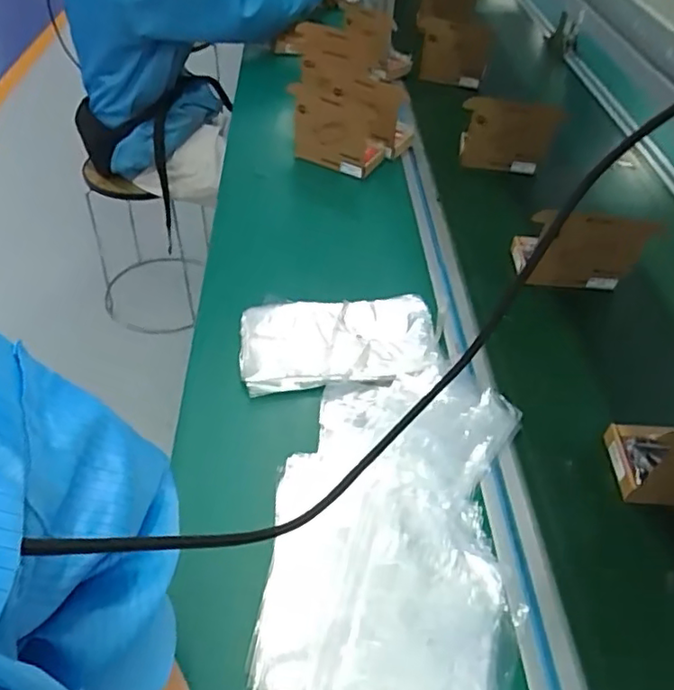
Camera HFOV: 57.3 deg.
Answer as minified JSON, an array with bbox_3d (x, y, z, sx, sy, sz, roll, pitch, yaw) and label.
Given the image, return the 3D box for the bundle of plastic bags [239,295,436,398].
[{"bbox_3d":[0.001,-0.006,0.686,0.213,0.017,0.120,-4,45,-6],"label":"bundle of plastic bags"}]

